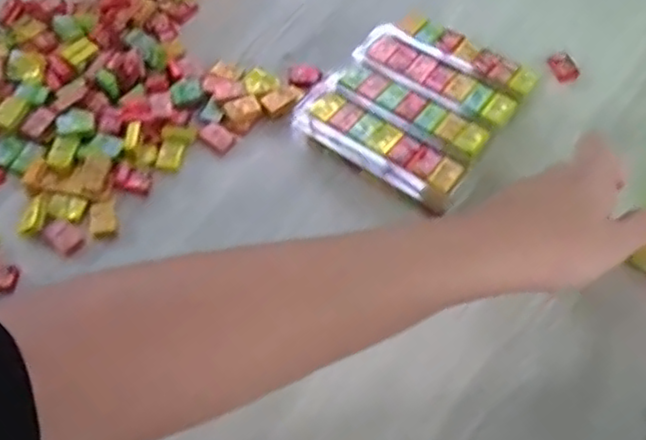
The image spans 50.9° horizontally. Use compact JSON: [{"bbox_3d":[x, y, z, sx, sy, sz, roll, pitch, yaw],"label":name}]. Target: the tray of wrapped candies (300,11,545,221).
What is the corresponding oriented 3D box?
[{"bbox_3d":[0.069,-0.083,0.532,0.137,0.036,0.171,31,62,19],"label":"tray of wrapped candies"}]

